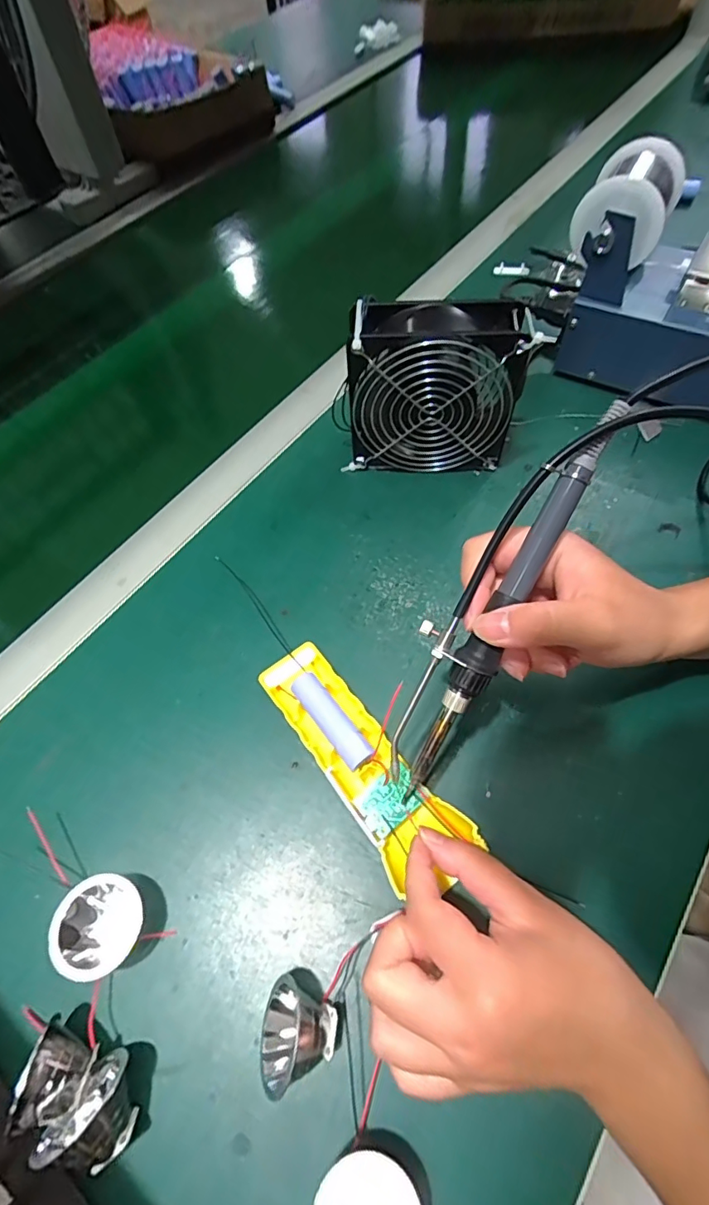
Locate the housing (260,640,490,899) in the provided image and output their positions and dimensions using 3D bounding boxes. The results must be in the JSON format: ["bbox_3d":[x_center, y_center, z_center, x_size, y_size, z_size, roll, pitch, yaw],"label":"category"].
[{"bbox_3d":[0.000,0.087,0.301,0.046,0.022,0.154,-35,63,-17],"label":"housing"}]

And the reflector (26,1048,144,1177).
[{"bbox_3d":[-0.115,0.233,0.231,0.031,0.030,0.037,23,65,16],"label":"reflector"}]

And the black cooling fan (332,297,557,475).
[{"bbox_3d":[0.057,-0.161,0.391,0.135,0.124,0.055,-1,62,2],"label":"black cooling fan"}]

